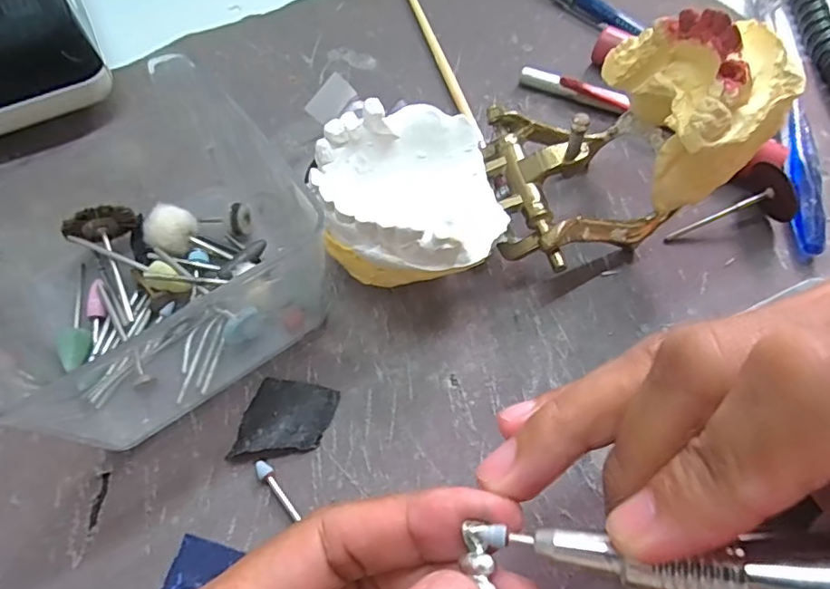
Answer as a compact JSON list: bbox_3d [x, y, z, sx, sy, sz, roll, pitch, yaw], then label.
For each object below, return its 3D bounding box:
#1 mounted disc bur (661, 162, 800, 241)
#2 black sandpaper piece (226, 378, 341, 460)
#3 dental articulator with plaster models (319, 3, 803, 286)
[{"bbox_3d":[0.124,-0.032,0.224,0.048,0.021,0.022,-23,62,8],"label":"mounted disc bur"},{"bbox_3d":[-0.042,0.042,0.185,0.029,0.006,0.027,10,61,5],"label":"black sandpaper piece"},{"bbox_3d":[0.040,-0.046,0.194,0.145,0.077,0.064,-14,62,-8],"label":"dental articulator with plaster models"}]

